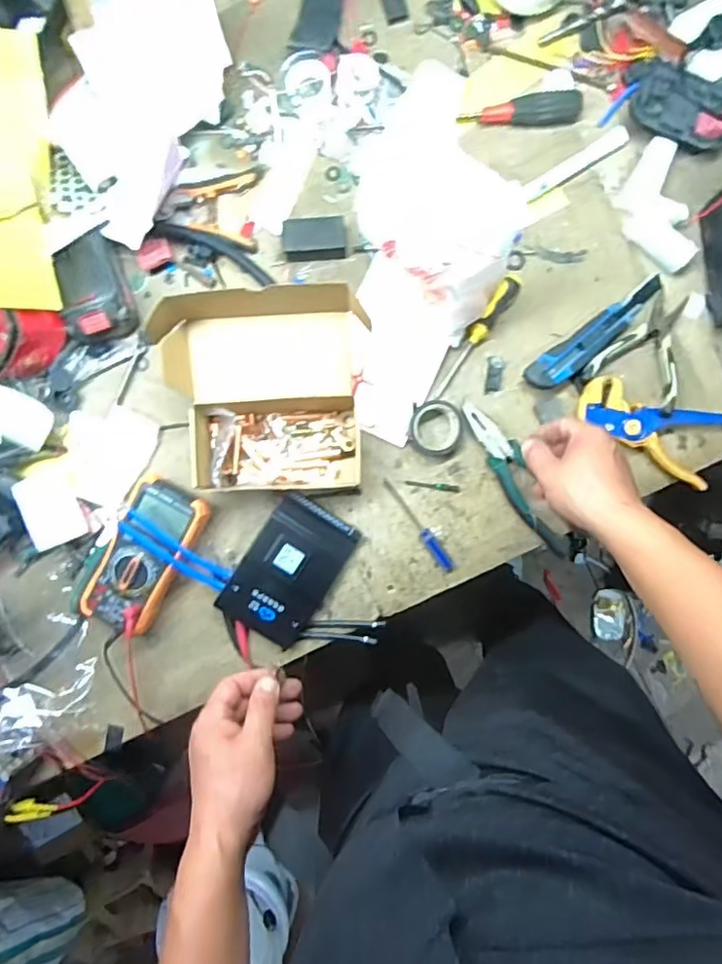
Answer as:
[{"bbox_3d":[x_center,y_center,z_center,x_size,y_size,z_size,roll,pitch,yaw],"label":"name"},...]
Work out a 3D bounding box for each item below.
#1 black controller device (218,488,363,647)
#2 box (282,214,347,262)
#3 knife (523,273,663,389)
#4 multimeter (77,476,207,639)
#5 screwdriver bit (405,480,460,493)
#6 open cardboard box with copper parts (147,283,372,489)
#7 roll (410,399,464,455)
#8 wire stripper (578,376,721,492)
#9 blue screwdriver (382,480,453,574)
[{"bbox_3d":[-0.083,0.105,0.655,0.104,0.033,0.166,32,92,0],"label":"black controller device"},{"bbox_3d":[-0.052,-0.276,0.647,0.069,0.027,0.041,-7,91,2],"label":"box"},{"bbox_3d":[0.270,-0.168,0.644,0.191,0.029,0.039,-37,90,2],"label":"knife"},{"bbox_3d":[-0.247,0.082,0.646,0.096,0.051,0.175,28,92,1],"label":"multimeter"},{"bbox_3d":[0.084,0.004,0.664,0.063,0.004,0.009,9,92,1],"label":"screwdriver bit"},{"bbox_3d":[-0.098,-0.090,0.606,0.200,0.115,0.203,-2,91,2],"label":"open cardboard box with copper parts"},{"bbox_3d":[0.087,-0.063,0.651,0.060,0.017,0.061,0,92,2],"label":"roll"},{"bbox_3d":[0.326,-0.063,0.639,0.165,0.022,0.084,22,92,1],"label":"wire stripper"},{"bbox_3d":[0.067,0.050,0.660,0.016,0.013,0.129,-36,90,2],"label":"blue screwdriver"}]

